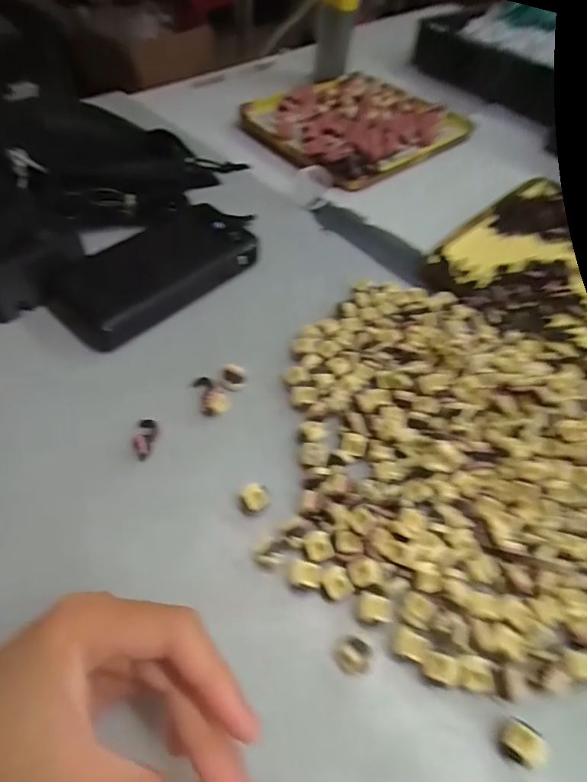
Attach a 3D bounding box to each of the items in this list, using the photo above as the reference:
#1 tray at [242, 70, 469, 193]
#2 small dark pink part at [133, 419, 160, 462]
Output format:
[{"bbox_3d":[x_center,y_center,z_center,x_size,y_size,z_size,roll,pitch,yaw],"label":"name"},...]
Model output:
[{"bbox_3d":[0.074,-0.330,0.524,0.241,0.029,0.194,-34,65,-27],"label":"tray"},{"bbox_3d":[-0.092,0.030,0.268,0.013,0.007,0.027,8,54,-2],"label":"small dark pink part"}]

